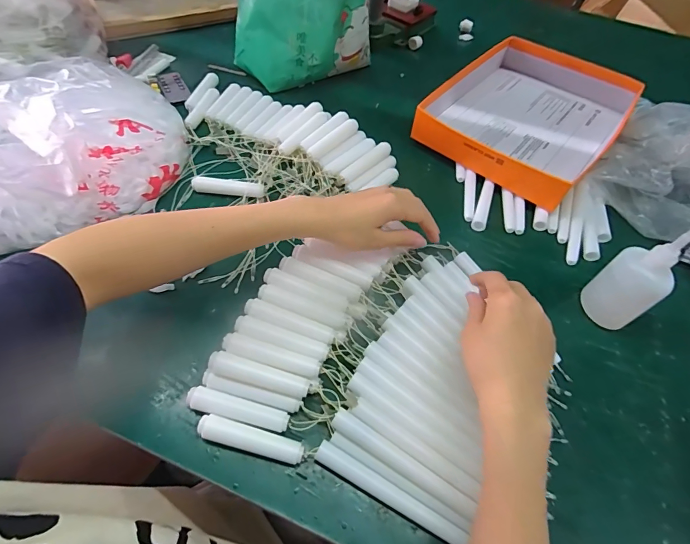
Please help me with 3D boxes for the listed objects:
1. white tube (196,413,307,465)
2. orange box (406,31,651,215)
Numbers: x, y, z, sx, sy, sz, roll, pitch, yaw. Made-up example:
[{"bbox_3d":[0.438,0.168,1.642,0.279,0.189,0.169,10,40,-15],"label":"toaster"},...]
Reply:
[{"bbox_3d":[-0.079,0.141,0.331,0.091,0.013,0.018,15,56,4],"label":"white tube"},{"bbox_3d":[0.271,-0.240,0.598,0.244,0.069,0.298,36,60,17],"label":"orange box"}]

